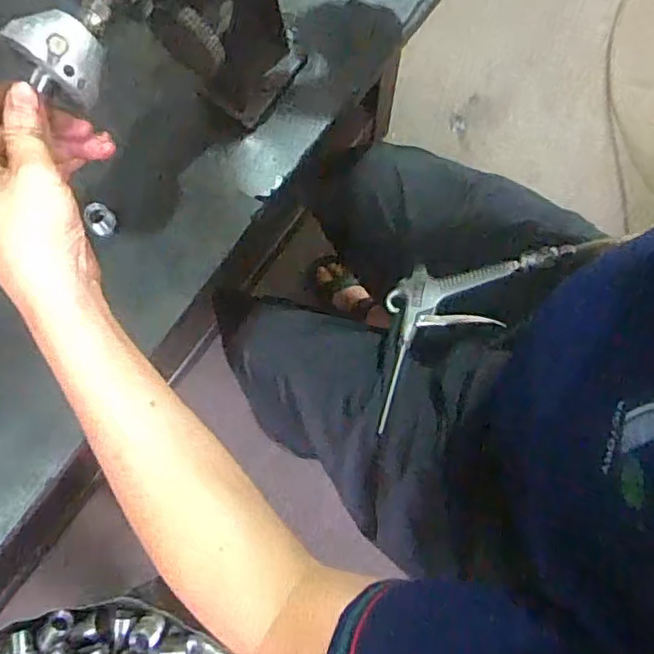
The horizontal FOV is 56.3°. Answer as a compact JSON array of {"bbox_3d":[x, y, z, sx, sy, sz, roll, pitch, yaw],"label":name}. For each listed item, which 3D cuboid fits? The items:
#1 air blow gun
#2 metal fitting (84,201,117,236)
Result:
[{"bbox_3d":[0.115,-0.017,0.587,0.249,0.049,0.103,-38,80,-9],"label":"air blow gun"},{"bbox_3d":[-0.173,-0.082,0.464,0.019,0.017,0.020,0,77,0],"label":"metal fitting"}]

